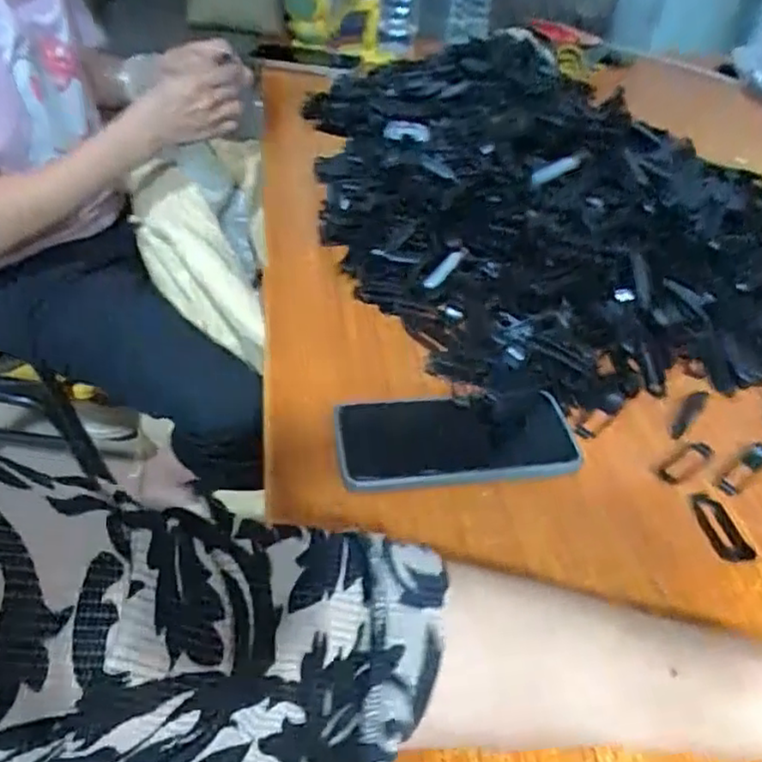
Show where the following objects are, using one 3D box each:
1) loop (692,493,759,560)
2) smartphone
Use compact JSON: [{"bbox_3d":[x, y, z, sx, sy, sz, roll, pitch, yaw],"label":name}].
[{"bbox_3d":[0.217,0.093,0.433,0.018,0.012,0.058,2,30,-5],"label":"loop"},{"bbox_3d":[0.052,0.040,0.465,0.163,0.013,0.072,-3,44,-9],"label":"smartphone"}]

